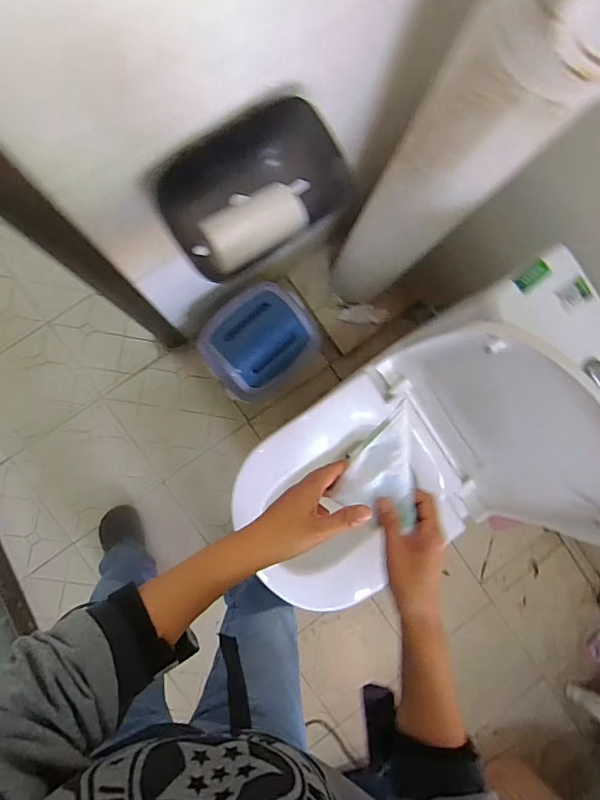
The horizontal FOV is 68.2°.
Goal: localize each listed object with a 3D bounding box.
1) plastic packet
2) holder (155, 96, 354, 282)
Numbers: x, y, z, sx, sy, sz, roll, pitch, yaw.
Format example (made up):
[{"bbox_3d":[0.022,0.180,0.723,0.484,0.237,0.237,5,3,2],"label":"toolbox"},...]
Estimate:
[{"bbox_3d":[0.094,0.065,0.475,0.079,0.027,0.119,20,88,-6],"label":"plastic packet"},{"bbox_3d":[-0.059,-0.282,0.602,0.237,0.119,0.156,-34,93,-5],"label":"holder"}]

